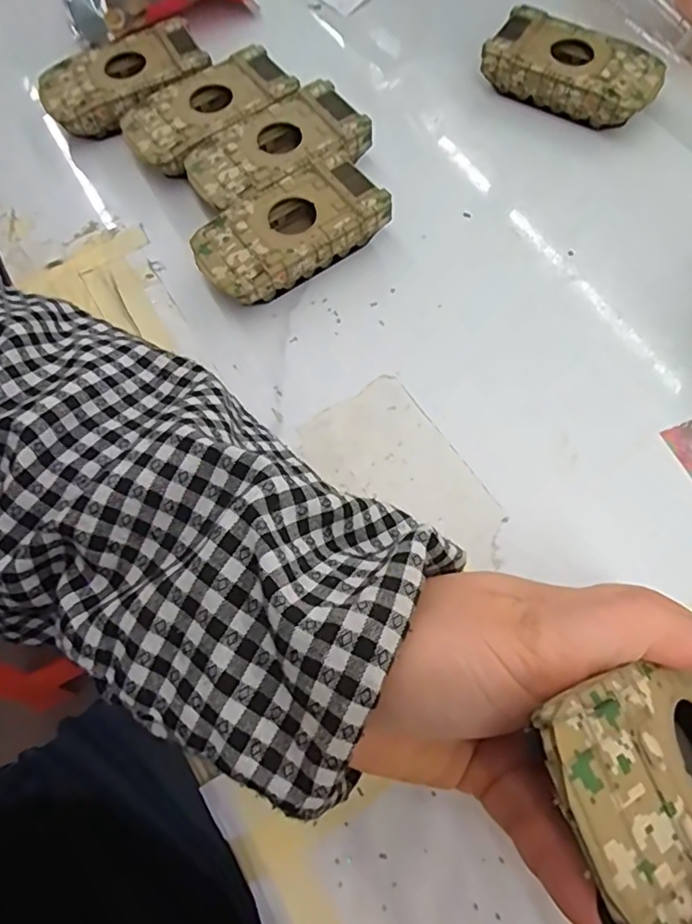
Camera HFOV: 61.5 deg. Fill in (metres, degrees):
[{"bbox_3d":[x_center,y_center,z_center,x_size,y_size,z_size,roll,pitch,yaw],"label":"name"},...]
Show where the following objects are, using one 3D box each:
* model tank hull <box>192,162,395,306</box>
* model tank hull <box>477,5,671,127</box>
[{"bbox_3d":[-0.030,-0.117,0.301,0.094,0.026,0.050,-32,70,-10],"label":"model tank hull"},{"bbox_3d":[0.132,-0.226,0.340,0.094,0.027,0.048,28,72,14],"label":"model tank hull"}]

